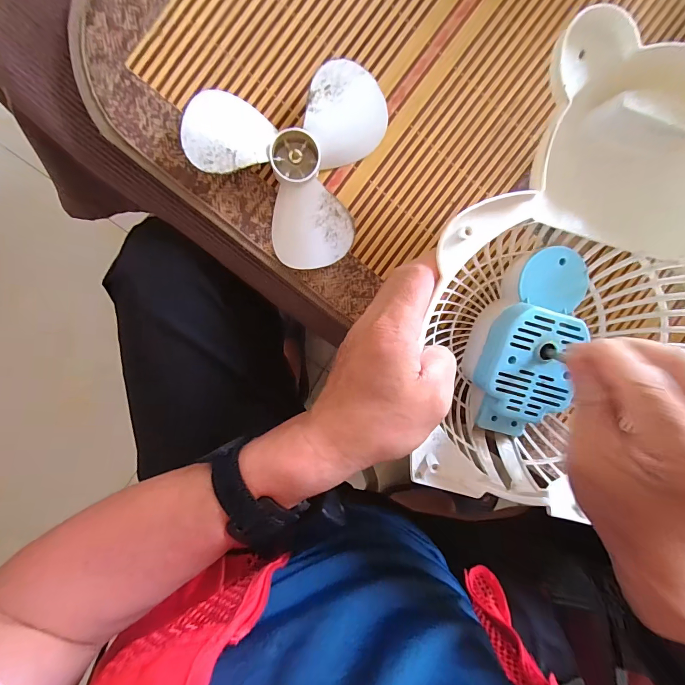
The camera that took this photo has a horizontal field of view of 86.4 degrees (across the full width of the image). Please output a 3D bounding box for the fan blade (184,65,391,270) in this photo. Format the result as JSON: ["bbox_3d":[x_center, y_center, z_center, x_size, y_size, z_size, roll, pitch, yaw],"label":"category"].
[{"bbox_3d":[-0.048,-0.147,0.288,0.140,0.028,0.150,17,94,-7],"label":"fan blade"}]

